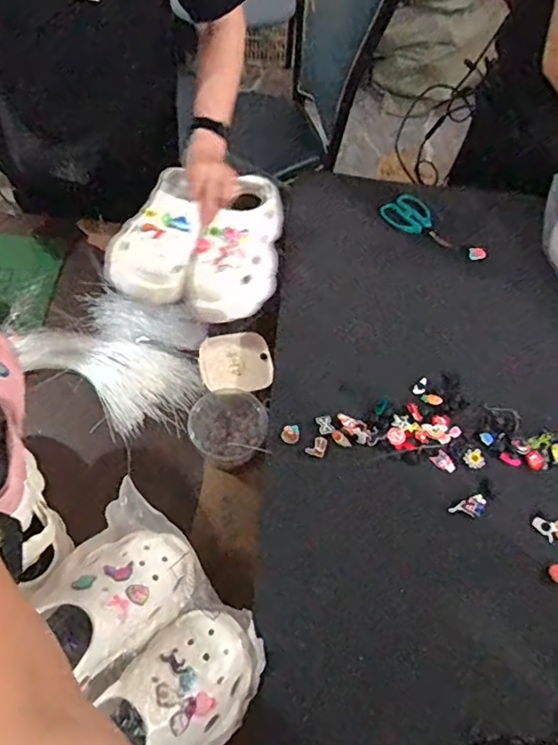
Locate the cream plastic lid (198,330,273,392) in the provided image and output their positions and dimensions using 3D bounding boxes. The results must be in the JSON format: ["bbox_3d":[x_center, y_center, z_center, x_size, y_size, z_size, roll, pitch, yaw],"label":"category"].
[{"bbox_3d":[-0.068,-0.017,0.871,0.110,0.017,0.112,-7,59,-8],"label":"cream plastic lid"}]

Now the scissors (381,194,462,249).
[{"bbox_3d":[0.252,-0.261,0.984,0.072,0.008,0.147,-33,70,1],"label":"scissors"}]

